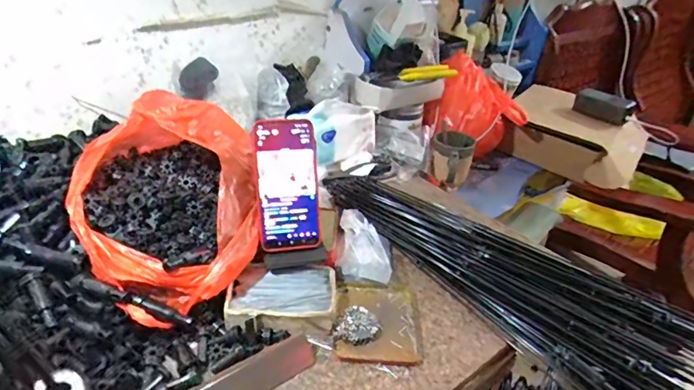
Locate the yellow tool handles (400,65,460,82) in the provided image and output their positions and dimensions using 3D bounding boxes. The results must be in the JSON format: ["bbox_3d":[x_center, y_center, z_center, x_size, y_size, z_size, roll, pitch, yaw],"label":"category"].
[{"bbox_3d":[0.172,-0.253,0.954,0.166,0.031,0.018,-16,38,-30],"label":"yellow tool handles"}]

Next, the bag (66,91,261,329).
[{"bbox_3d":[-0.222,-0.004,0.577,0.209,0.153,0.264,-16,38,-30],"label":"bag"}]

